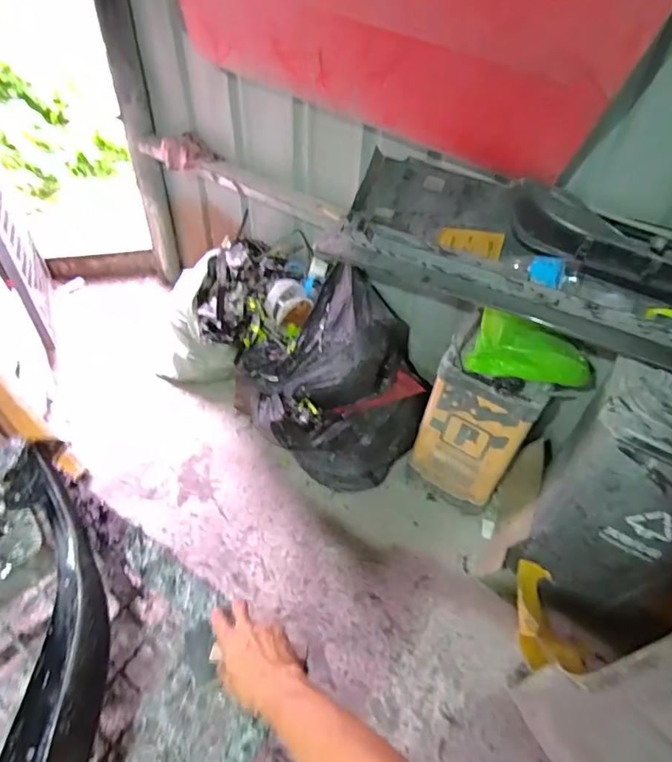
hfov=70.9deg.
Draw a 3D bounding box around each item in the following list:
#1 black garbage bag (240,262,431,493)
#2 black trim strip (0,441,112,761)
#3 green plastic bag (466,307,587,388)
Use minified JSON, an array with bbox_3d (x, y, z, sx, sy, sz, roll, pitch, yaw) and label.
[{"bbox_3d":[0.043,0.000,1.700,0.686,0.512,0.540,-27,54,-27],"label":"black garbage bag"},{"bbox_3d":[-0.347,0.301,0.549,0.141,0.043,0.515,-10,51,-14],"label":"black trim strip"},{"bbox_3d":[0.503,-0.077,1.211,0.300,0.132,0.160,22,49,16],"label":"green plastic bag"}]

